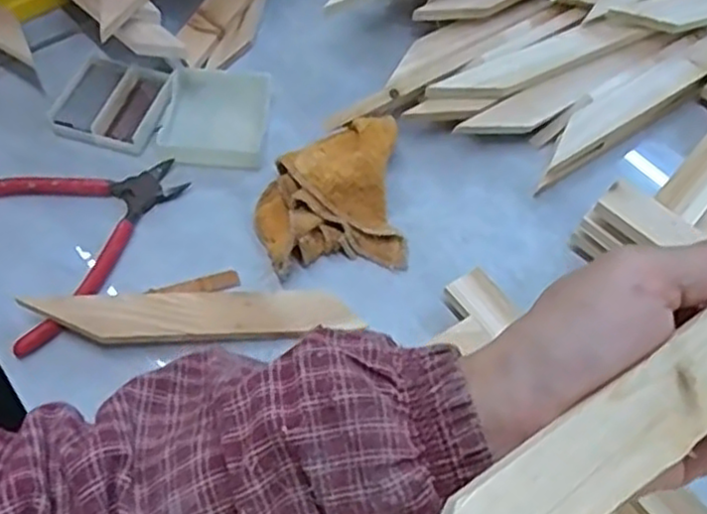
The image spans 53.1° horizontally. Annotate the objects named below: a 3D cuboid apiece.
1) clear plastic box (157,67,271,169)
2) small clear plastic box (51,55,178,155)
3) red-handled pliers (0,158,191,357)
[{"bbox_3d":[-0.097,-0.102,0.506,0.070,0.015,0.082,4,59,0],"label":"clear plastic box"},{"bbox_3d":[-0.168,-0.109,0.502,0.069,0.014,0.069,14,59,6],"label":"small clear plastic box"},{"bbox_3d":[-0.173,-0.021,0.456,0.135,0.015,0.130,-31,65,-20],"label":"red-handled pliers"}]

